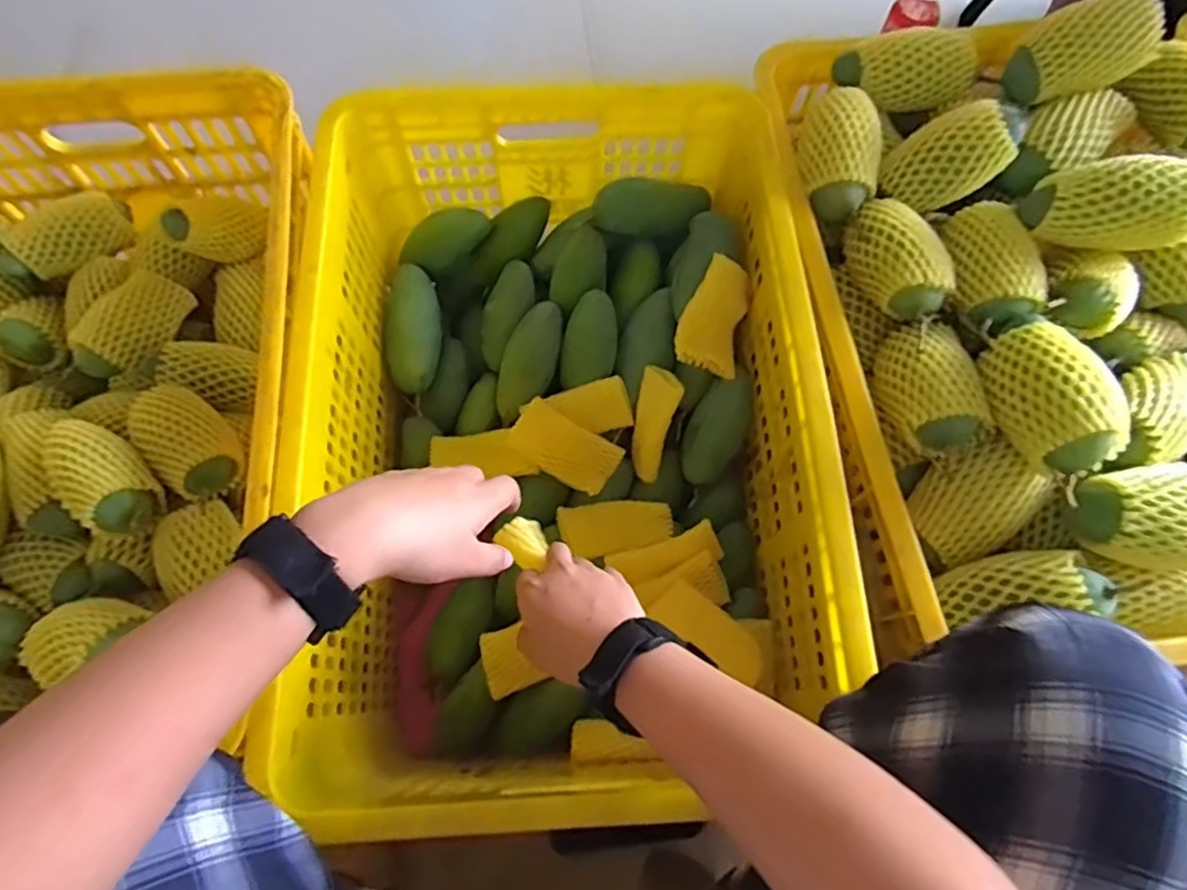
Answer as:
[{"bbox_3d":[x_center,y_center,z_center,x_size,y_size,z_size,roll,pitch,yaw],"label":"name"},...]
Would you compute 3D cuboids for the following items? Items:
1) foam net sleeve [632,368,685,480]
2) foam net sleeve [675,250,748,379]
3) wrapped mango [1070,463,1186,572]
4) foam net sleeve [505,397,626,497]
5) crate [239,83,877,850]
[{"bbox_3d":[0.061,-0.019,0.667,0.038,0.033,0.111,11,110,4],"label":"foam net sleeve"},{"bbox_3d":[0.114,-0.122,0.634,0.060,0.018,0.105,9,100,-16],"label":"foam net sleeve"},{"bbox_3d":[0.400,0.053,0.472,0.116,0.064,0.069,-2,69,-1],"label":"wrapped mango"},{"bbox_3d":[-0.028,0.004,0.666,0.107,0.013,0.063,32,66,-11],"label":"foam net sleeve"},{"bbox_3d":[-0.024,0.001,0.628,0.397,0.265,0.583,-2,69,-1],"label":"crate"}]

